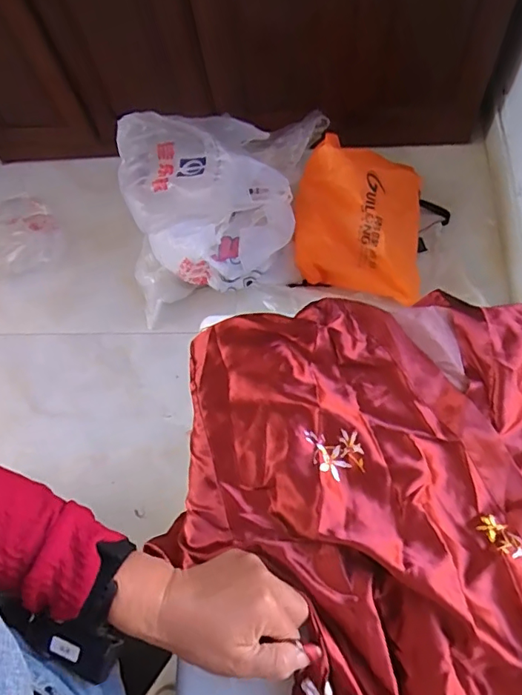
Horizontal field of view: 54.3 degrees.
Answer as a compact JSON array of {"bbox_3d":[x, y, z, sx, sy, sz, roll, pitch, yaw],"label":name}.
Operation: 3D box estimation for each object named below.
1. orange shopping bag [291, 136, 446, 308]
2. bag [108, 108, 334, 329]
[{"bbox_3d":[0.278,-0.358,1.404,0.361,0.195,0.363,9,70,11],"label":"orange shopping bag"},{"bbox_3d":[-0.089,-0.413,1.393,0.624,0.320,0.459,-16,68,1],"label":"bag"}]

